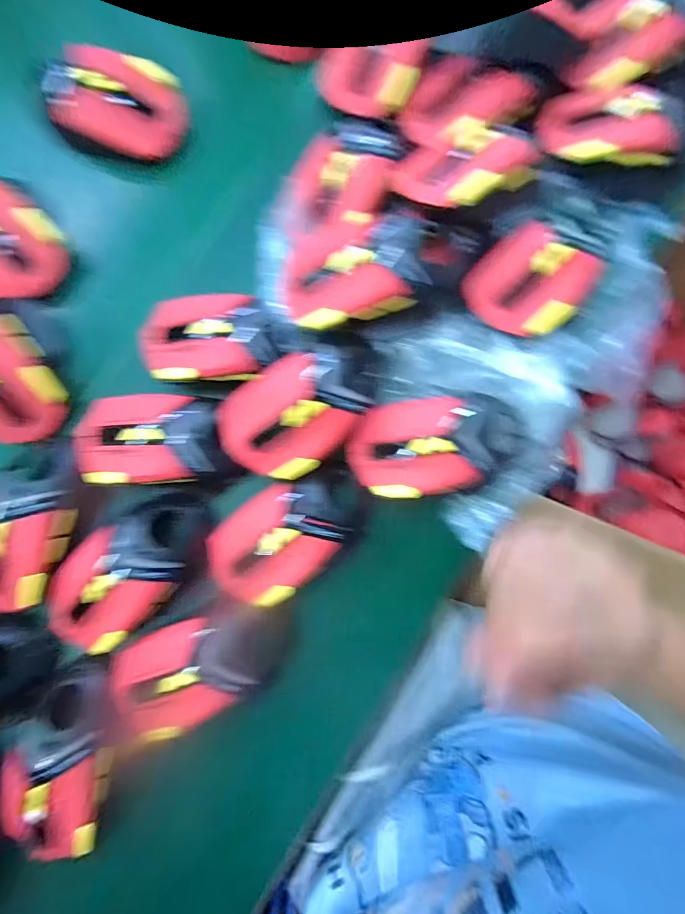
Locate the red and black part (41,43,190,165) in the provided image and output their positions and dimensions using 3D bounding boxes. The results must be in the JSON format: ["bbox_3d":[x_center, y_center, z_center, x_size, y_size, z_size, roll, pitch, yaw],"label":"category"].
[{"bbox_3d":[-0.170,-0.264,0.309,0.096,0.028,0.067,3,85,-1],"label":"red and black part"}]

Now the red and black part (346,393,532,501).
[{"bbox_3d":[0.068,-0.009,0.278,0.122,0.031,0.065,-6,86,-2],"label":"red and black part"}]

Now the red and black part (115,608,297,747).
[{"bbox_3d":[-0.093,0.138,0.276,0.113,0.035,0.061,-24,86,-3],"label":"red and black part"}]

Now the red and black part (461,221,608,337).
[{"bbox_3d":[0.128,-0.119,0.278,0.070,0.019,0.072,40,85,2],"label":"red and black part"}]

